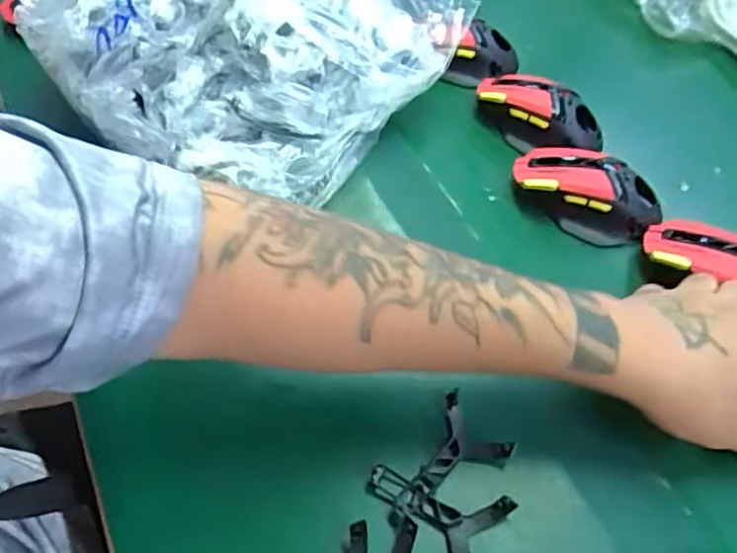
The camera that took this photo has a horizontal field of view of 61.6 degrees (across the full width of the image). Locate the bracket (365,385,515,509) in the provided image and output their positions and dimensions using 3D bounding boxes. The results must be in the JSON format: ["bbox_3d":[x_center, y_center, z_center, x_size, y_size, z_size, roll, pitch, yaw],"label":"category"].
[{"bbox_3d":[0.042,0.109,0.358,0.075,0.014,0.048,-36,64,-27],"label":"bracket"}]

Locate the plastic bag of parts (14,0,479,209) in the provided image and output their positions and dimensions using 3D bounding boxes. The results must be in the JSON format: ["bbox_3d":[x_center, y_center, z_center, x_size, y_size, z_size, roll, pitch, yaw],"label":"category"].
[{"bbox_3d":[-0.113,-0.178,0.507,0.343,0.112,0.216,14,54,6],"label":"plastic bag of parts"}]

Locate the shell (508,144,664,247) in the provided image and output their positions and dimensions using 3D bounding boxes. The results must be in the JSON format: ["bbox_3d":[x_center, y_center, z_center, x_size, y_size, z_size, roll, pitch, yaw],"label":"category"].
[{"bbox_3d":[0.174,-0.070,0.495,0.118,0.045,0.065,21,55,11],"label":"shell"}]

